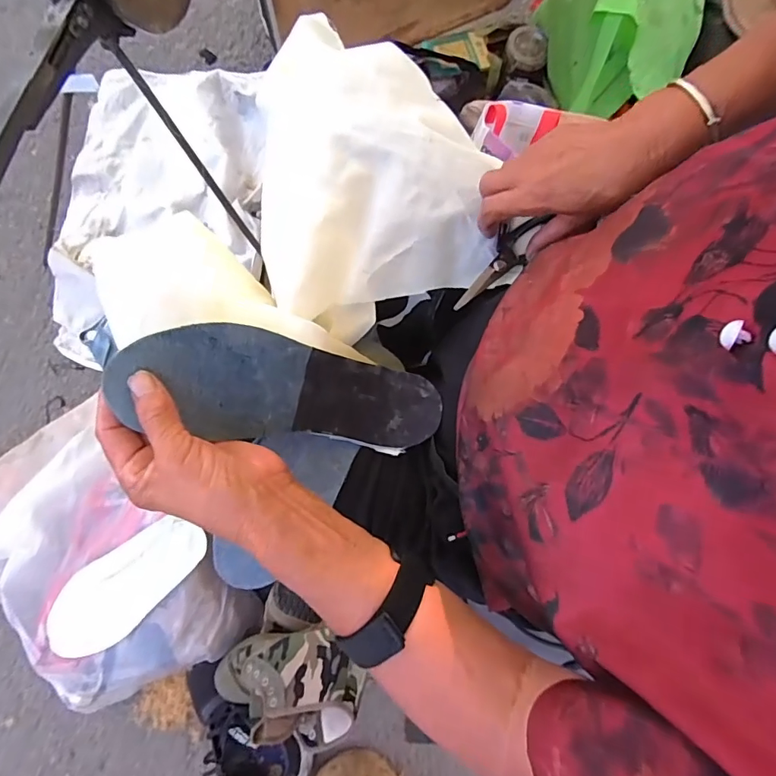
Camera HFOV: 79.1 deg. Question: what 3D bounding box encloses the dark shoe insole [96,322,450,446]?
[{"bbox_3d":[-0.071,0.004,0.360,0.247,0.039,0.085,11,76,-33],"label":"dark shoe insole"}]

